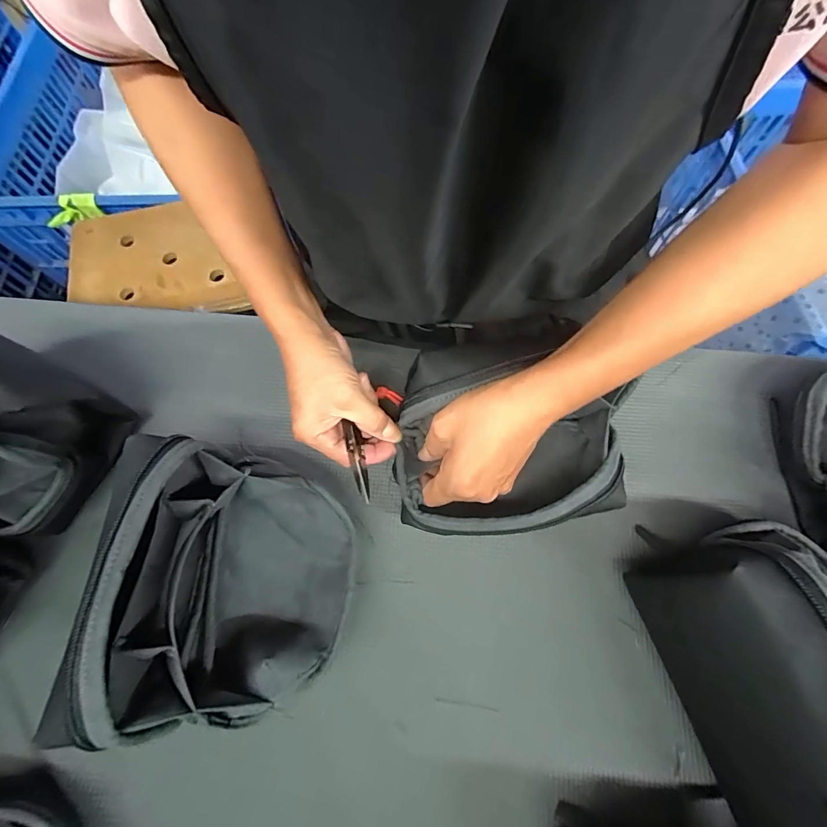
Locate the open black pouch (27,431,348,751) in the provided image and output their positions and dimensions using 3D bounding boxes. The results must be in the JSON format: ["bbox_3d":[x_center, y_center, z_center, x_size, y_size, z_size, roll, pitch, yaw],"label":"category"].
[{"bbox_3d":[-0.109,0.099,0.260,0.132,0.111,0.162,-4,71,0],"label":"open black pouch"}]

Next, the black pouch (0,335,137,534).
[{"bbox_3d":[-0.321,0.010,0.292,0.150,0.135,0.123,16,72,6],"label":"black pouch"}]

